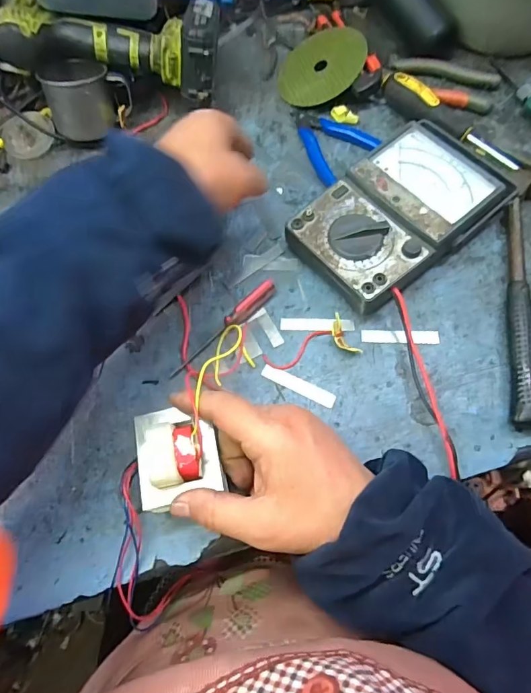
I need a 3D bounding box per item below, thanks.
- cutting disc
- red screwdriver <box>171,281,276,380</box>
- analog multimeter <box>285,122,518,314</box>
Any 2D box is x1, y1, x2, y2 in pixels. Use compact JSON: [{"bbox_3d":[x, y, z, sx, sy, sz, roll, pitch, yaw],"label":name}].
[{"bbox_3d":[0.064,-0.318,0.516,0.098,0.007,0.097,5,76,27],"label":"cutting disc"},{"bbox_3d":[-0.036,-0.016,0.406,0.013,0.014,0.122,41,75,18],"label":"red screwdriver"},{"bbox_3d":[0.118,-0.119,0.419,0.178,0.051,0.112,-39,70,-12],"label":"analog multimeter"}]

